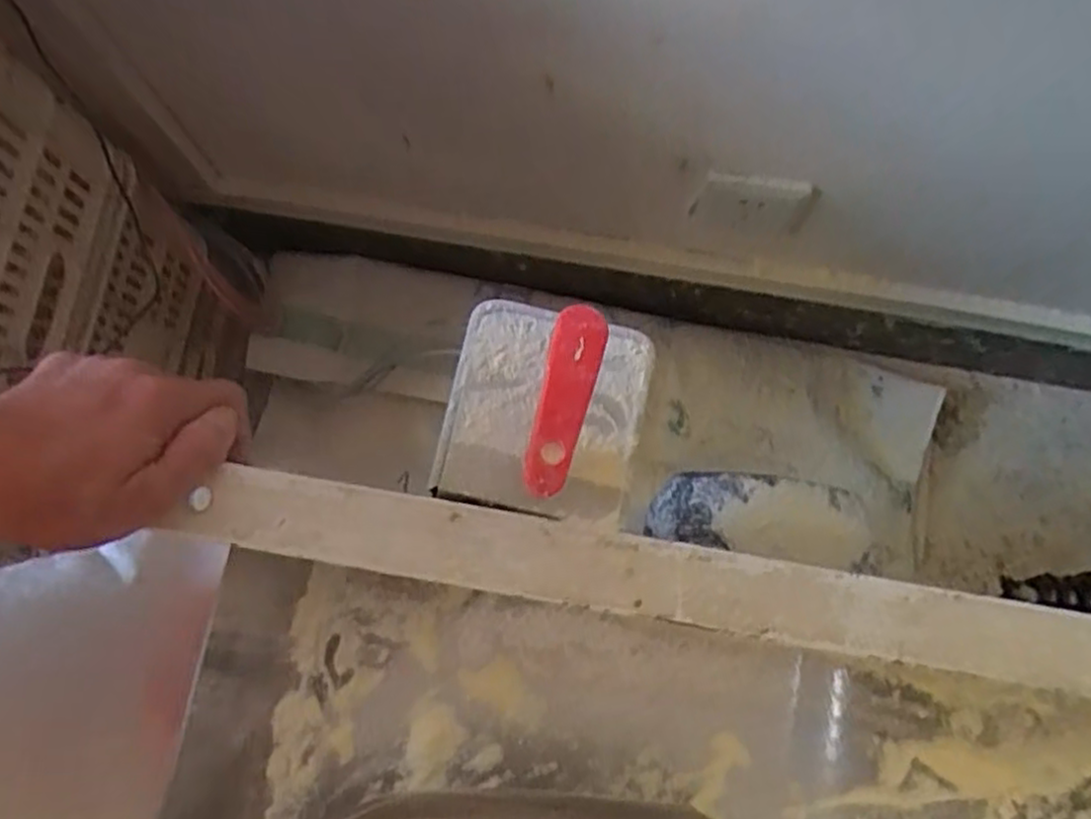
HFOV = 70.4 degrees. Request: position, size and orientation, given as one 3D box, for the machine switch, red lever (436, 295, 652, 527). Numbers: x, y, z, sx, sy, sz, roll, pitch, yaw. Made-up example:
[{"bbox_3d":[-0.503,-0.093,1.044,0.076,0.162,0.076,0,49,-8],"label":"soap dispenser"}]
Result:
[{"bbox_3d":[-0.001,-0.002,0.341,0.093,0.049,0.094,11,80,1],"label":"machine switch, red lever"}]

